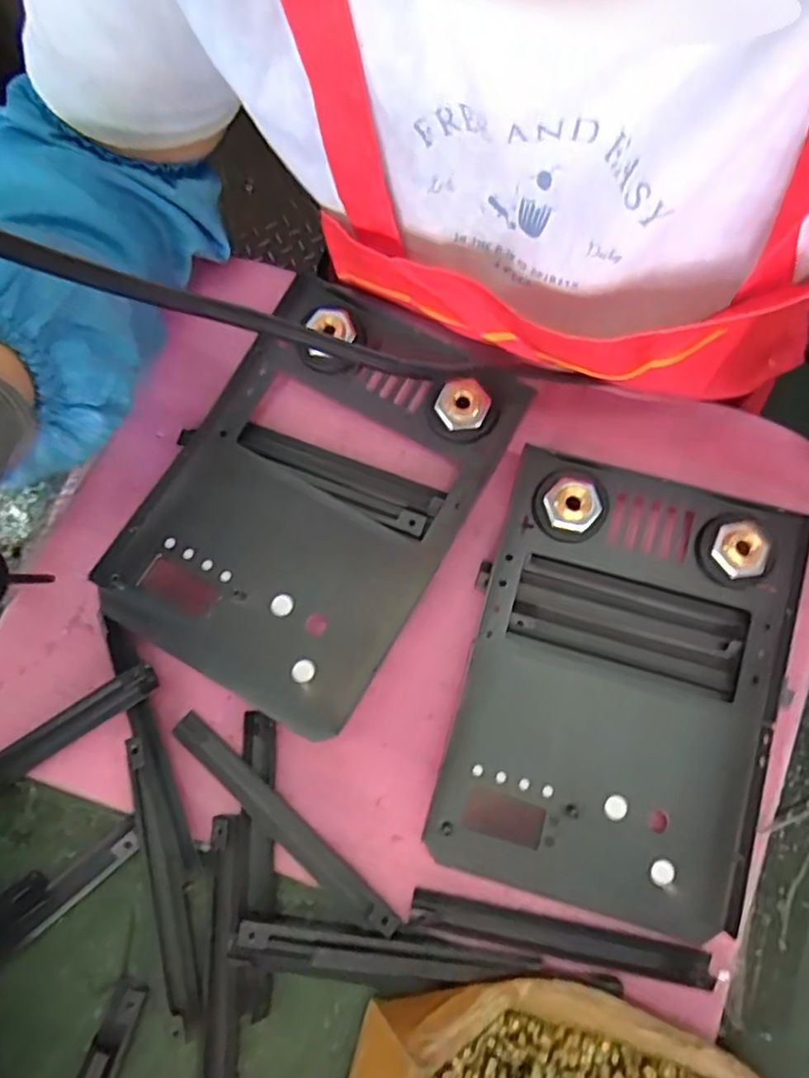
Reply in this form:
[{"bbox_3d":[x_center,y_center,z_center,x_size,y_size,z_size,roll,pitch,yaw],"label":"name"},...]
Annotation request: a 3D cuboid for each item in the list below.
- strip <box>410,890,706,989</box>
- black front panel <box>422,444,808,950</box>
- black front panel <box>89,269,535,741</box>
[{"bbox_3d":[0.076,0.198,0.333,0.146,0.010,0.015,10,80,5],"label":"strip"},{"bbox_3d":[0.109,0.074,0.345,0.150,0.027,0.215,14,80,6],"label":"black front panel"},{"bbox_3d":[-0.047,-0.025,0.365,0.149,0.029,0.219,29,82,8],"label":"black front panel"}]

